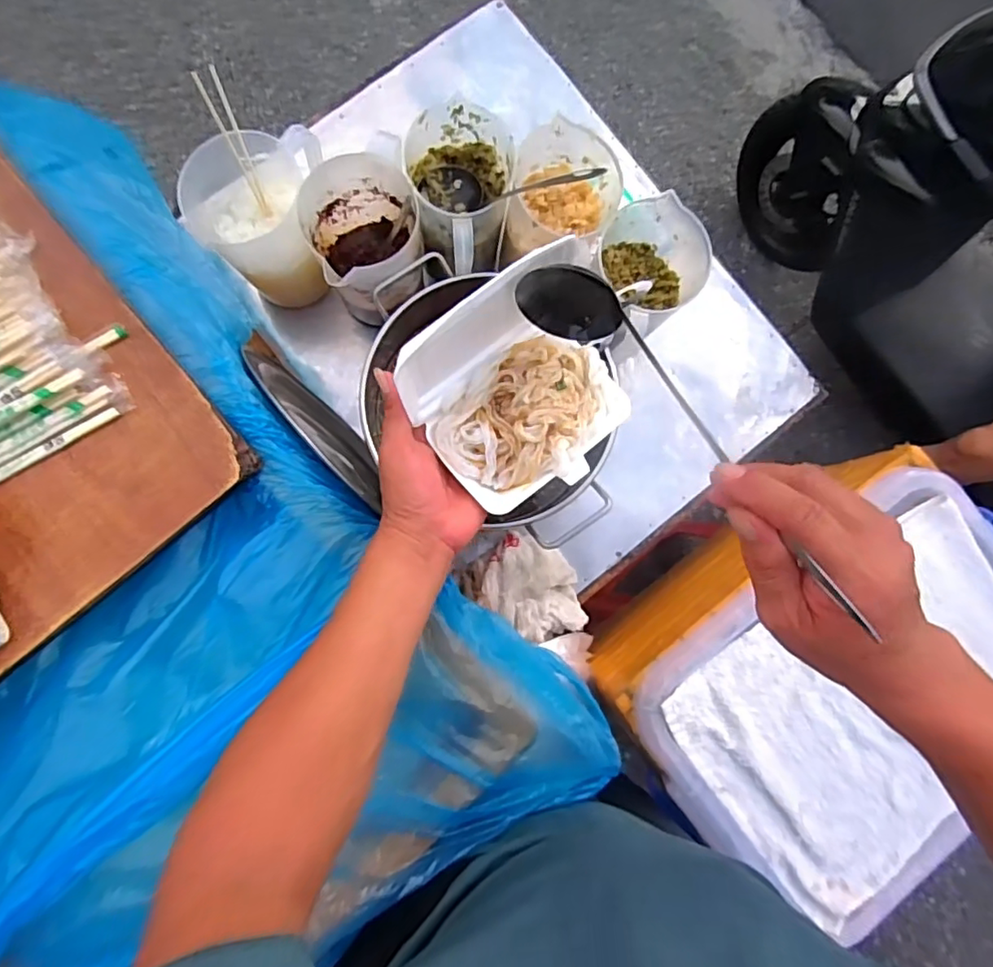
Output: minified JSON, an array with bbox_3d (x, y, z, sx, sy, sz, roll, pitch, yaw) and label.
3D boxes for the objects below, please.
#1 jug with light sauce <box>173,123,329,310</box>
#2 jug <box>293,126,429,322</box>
[{"bbox_3d":[-0.285,-0.324,0.729,0.143,0.158,0.138,-3,83,-6],"label":"jug with light sauce"},{"bbox_3d":[-0.164,-0.298,0.752,0.136,0.177,0.169,-18,85,-7],"label":"jug"}]

